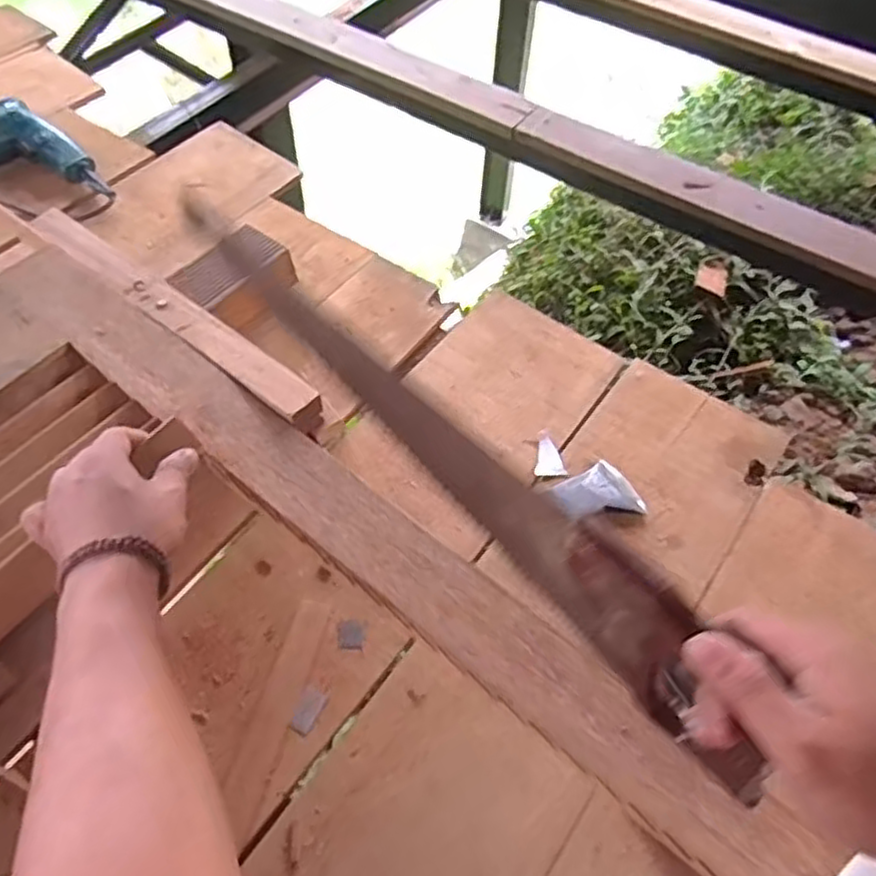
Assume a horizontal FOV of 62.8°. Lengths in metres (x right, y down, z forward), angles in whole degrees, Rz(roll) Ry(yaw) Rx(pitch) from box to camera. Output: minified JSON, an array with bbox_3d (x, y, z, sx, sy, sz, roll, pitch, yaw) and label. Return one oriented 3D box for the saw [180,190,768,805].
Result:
[{"bbox_3d":[0.007,0.009,0.406,0.015,0.094,0.457,-39,75,-25],"label":"saw"}]

